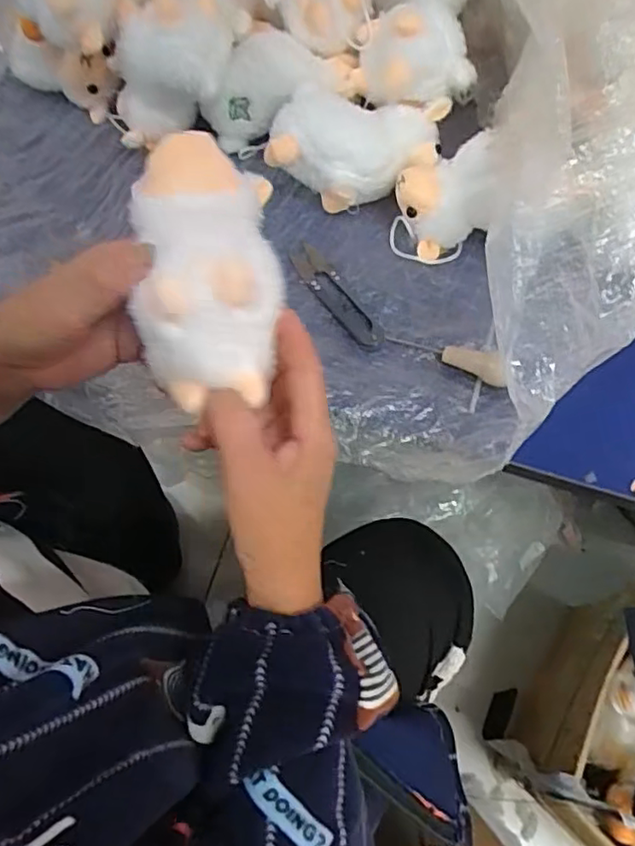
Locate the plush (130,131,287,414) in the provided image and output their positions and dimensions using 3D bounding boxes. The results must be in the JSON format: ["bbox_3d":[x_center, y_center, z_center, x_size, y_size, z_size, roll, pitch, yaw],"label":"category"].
[{"bbox_3d":[-0.049,-0.071,0.279,0.066,0.062,0.108,-9,67,-3],"label":"plush"}]

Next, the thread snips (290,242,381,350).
[{"bbox_3d":[0.012,-0.090,0.420,0.024,0.004,0.095,-35,71,-13],"label":"thread snips"}]

